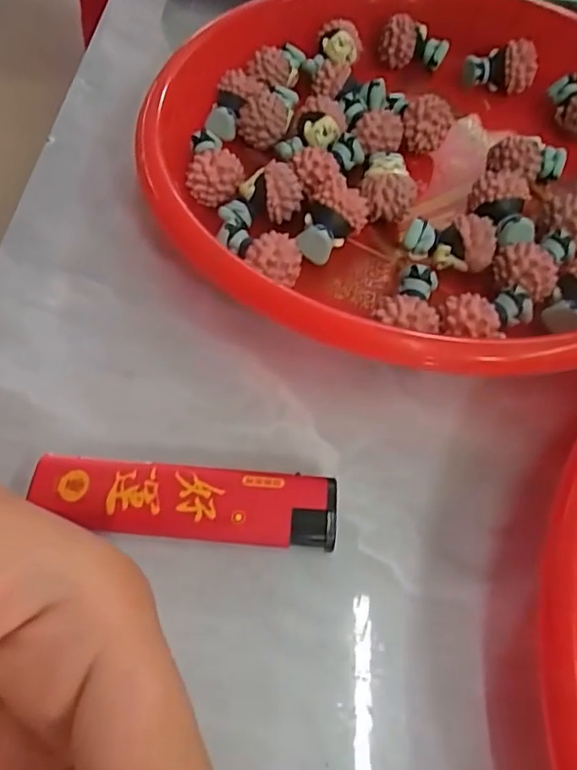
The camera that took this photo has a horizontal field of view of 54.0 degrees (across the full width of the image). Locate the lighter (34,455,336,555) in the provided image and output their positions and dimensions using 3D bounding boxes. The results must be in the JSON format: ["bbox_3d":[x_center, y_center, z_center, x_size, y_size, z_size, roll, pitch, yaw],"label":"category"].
[{"bbox_3d":[-0.026,0.031,0.147,0.077,0.012,0.018,3,60,1],"label":"lighter"}]

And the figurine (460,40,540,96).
[{"bbox_3d":[0.090,-0.136,0.242,0.031,0.016,0.014,5,60,2],"label":"figurine"}]

